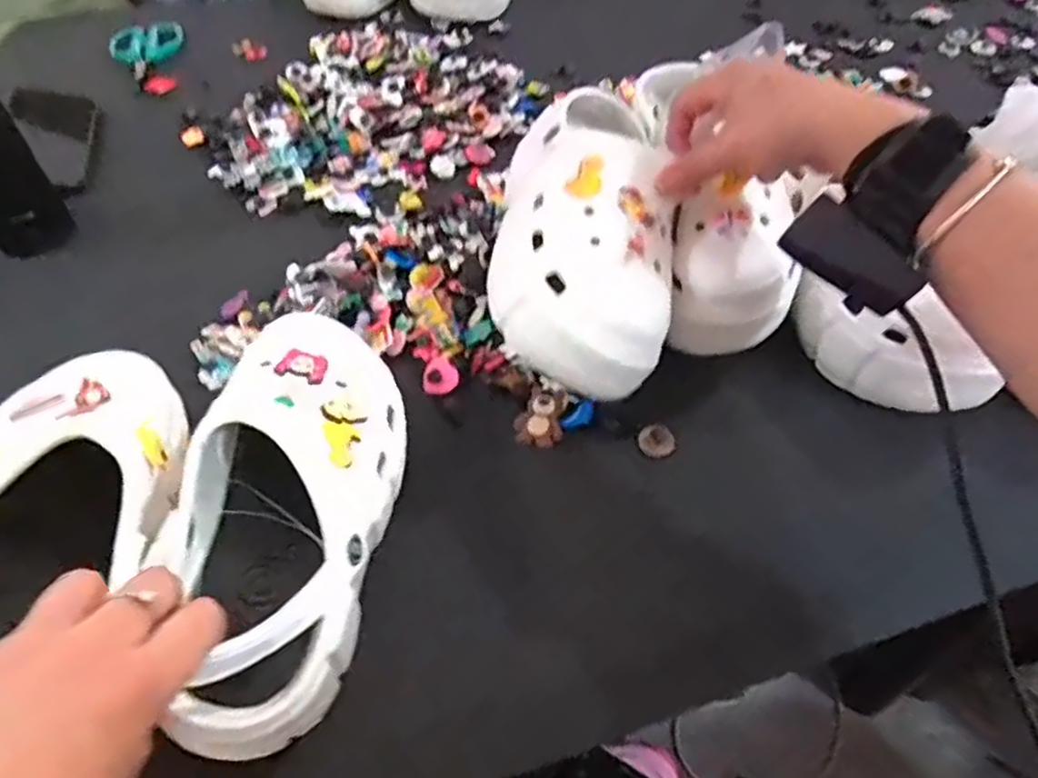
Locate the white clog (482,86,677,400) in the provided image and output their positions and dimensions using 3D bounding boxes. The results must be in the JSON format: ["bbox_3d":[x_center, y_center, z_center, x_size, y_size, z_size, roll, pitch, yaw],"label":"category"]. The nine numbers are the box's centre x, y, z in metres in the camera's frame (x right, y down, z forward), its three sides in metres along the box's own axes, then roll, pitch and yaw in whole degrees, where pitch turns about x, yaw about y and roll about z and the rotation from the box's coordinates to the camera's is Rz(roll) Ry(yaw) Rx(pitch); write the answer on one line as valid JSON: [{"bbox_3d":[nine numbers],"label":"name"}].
[{"bbox_3d":[0.045,-0.117,0.472,0.121,0.084,0.229,6,52,6],"label":"white clog"}]

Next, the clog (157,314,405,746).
[{"bbox_3d":[-0.123,0.058,0.375,0.101,0.096,0.242,0,59,1],"label":"clog"}]

